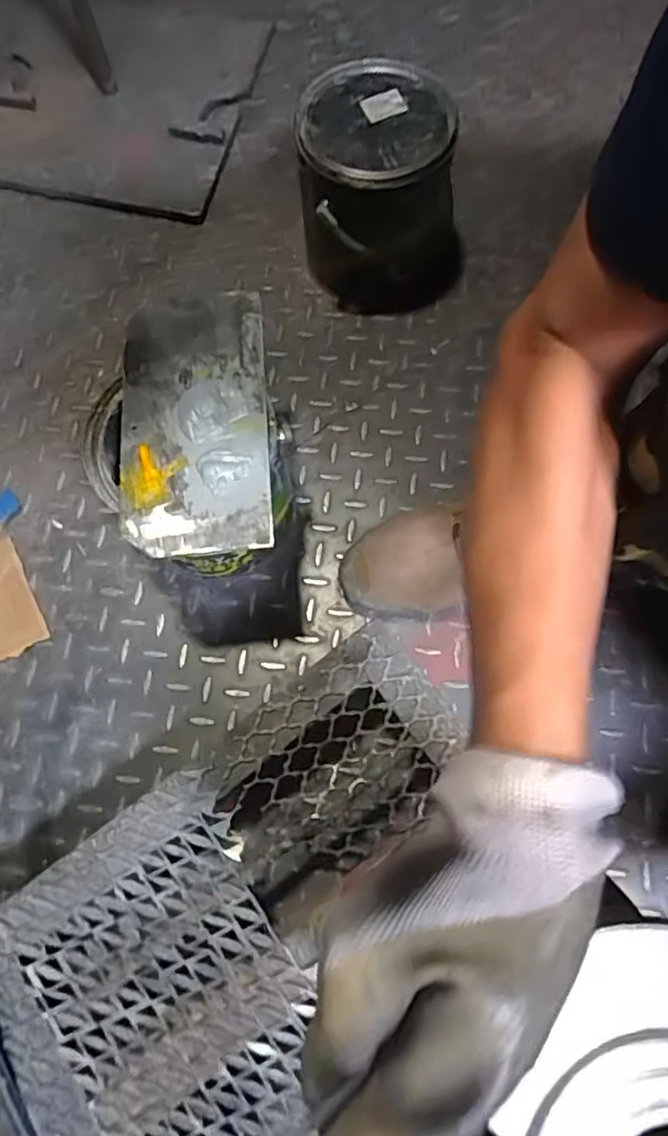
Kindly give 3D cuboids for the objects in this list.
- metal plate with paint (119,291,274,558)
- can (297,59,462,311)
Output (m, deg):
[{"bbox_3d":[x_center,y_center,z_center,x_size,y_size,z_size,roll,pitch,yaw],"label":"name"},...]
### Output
[{"bbox_3d":[-0.116,-0.127,0.511,0.119,0.010,0.239,-5,72,1],"label":"metal plate with paint"},{"bbox_3d":[0.052,-0.406,0.669,0.172,0.167,0.165,-9,73,-1],"label":"can"}]

